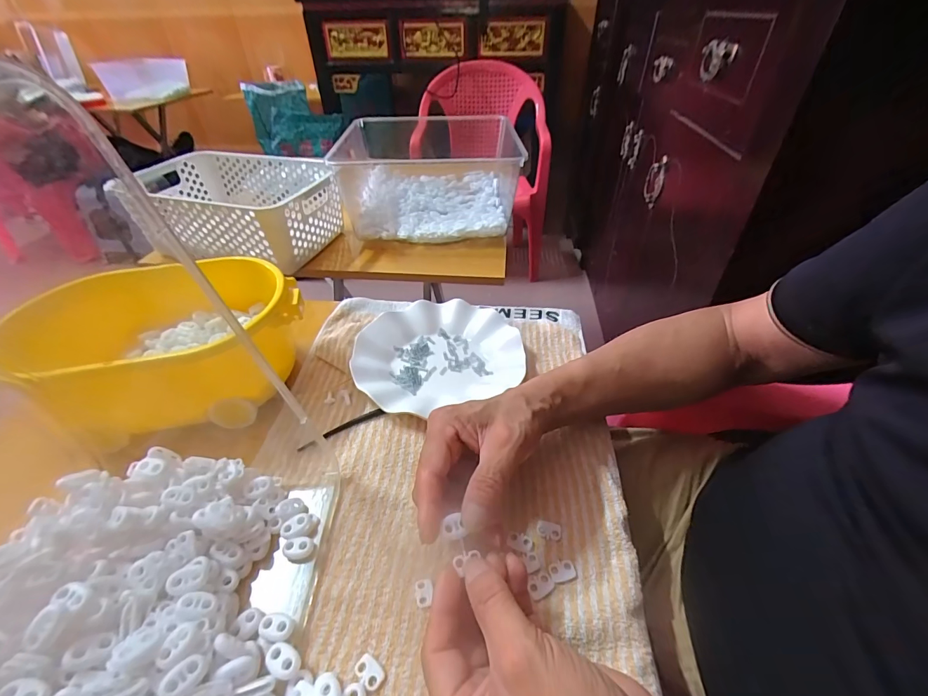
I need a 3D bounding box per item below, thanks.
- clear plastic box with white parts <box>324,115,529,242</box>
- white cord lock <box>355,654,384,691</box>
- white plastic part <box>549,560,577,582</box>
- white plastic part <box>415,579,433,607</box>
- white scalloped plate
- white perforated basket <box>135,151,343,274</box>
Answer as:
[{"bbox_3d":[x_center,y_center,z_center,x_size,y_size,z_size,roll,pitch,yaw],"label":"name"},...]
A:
[{"bbox_3d":[-0.053,-0.321,0.736,0.296,0.137,0.306,2,41,3],"label":"clear plastic box with white parts"},{"bbox_3d":[-0.058,0.198,0.243,0.020,0.004,0.012,30,50,30],"label":"white cord lock"},{"bbox_3d":[0.070,0.158,0.283,0.018,0.004,0.012,-10,42,-10],"label":"white plastic part"},{"bbox_3d":[-0.028,0.169,0.275,0.012,0.005,0.018,-4,41,-3],"label":"white plastic part"},{"bbox_3d":[-0.032,0.002,0.449,0.177,0.025,0.154,-15,43,-15],"label":"white scalloped plate"},{"bbox_3d":[-0.360,-0.235,0.658,0.306,0.102,0.199,14,43,16],"label":"white perforated basket"}]

